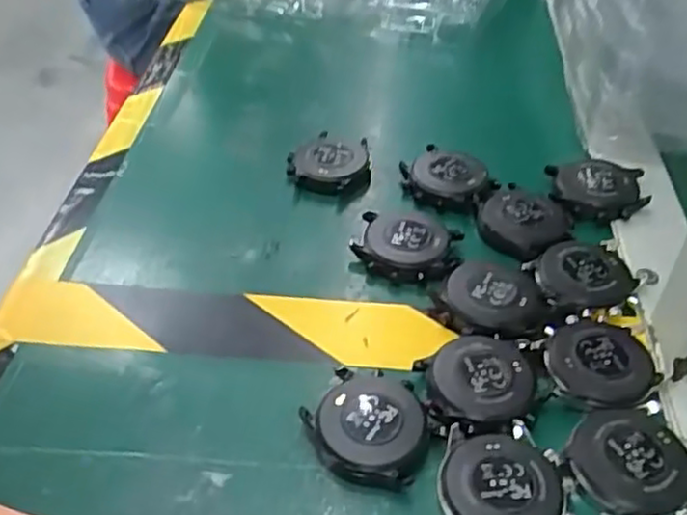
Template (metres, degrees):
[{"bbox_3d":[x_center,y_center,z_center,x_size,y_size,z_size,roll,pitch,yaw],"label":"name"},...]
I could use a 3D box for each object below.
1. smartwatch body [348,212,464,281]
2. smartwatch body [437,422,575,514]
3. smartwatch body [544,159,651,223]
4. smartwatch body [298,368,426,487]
[{"bbox_3d":[0.031,-0.008,0.355,0.051,0.008,0.041,9,44,11],"label":"smartwatch body"},{"bbox_3d":[0.059,0.084,0.258,0.046,0.009,0.049,-3,43,-2],"label":"smartwatch body"},{"bbox_3d":[0.139,-0.038,0.386,0.050,0.012,0.040,5,44,7],"label":"smartwatch body"},{"bbox_3d":[0.009,0.066,0.280,0.047,0.010,0.044,-1,43,1],"label":"smartwatch body"}]

